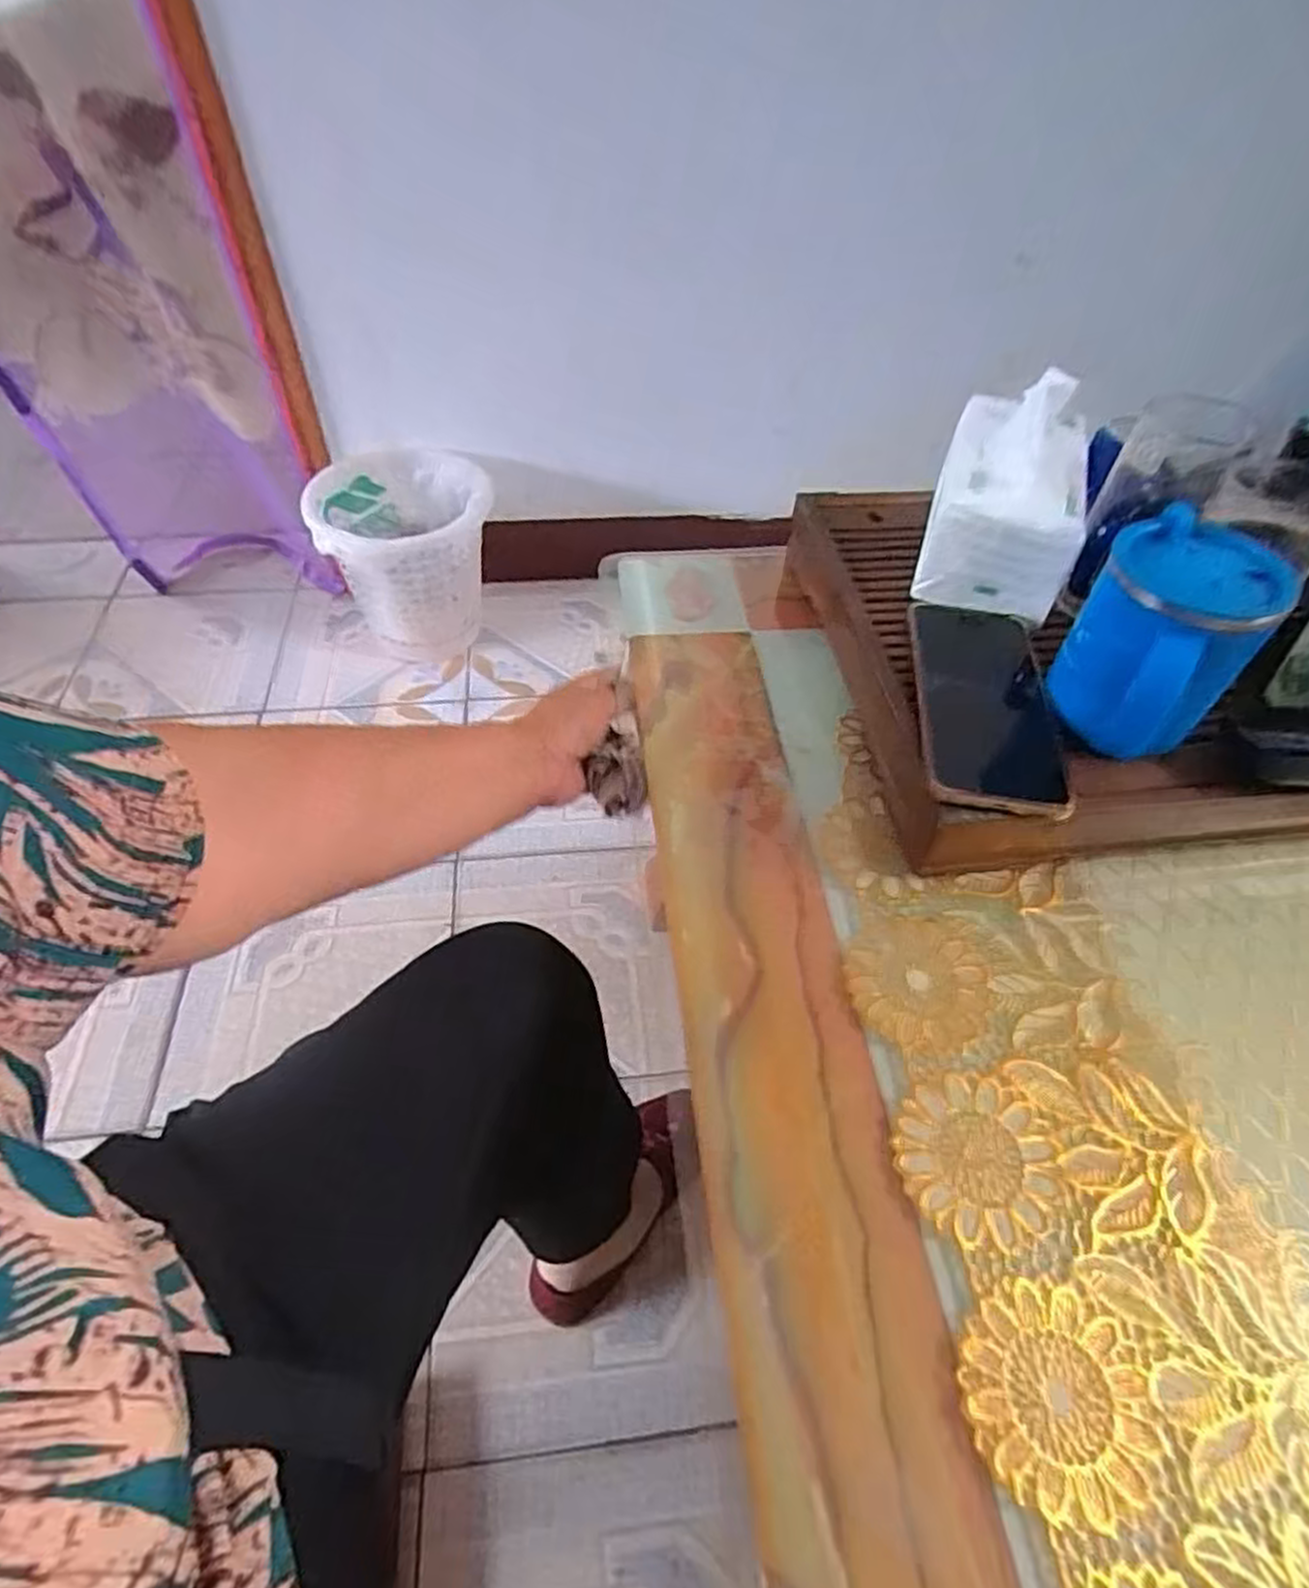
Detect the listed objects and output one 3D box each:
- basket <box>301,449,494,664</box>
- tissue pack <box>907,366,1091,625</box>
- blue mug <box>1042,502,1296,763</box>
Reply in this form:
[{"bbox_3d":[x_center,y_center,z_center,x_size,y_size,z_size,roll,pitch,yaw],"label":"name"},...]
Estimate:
[{"bbox_3d":[-0.389,-0.358,1.224,0.255,0.270,0.239,-8,53,-15],"label":"basket"},{"bbox_3d":[0.242,-0.210,0.526,0.094,0.108,0.142,20,51,7],"label":"tissue pack"},{"bbox_3d":[0.276,-0.085,0.426,0.090,0.094,0.105,40,56,22],"label":"blue mug"}]

